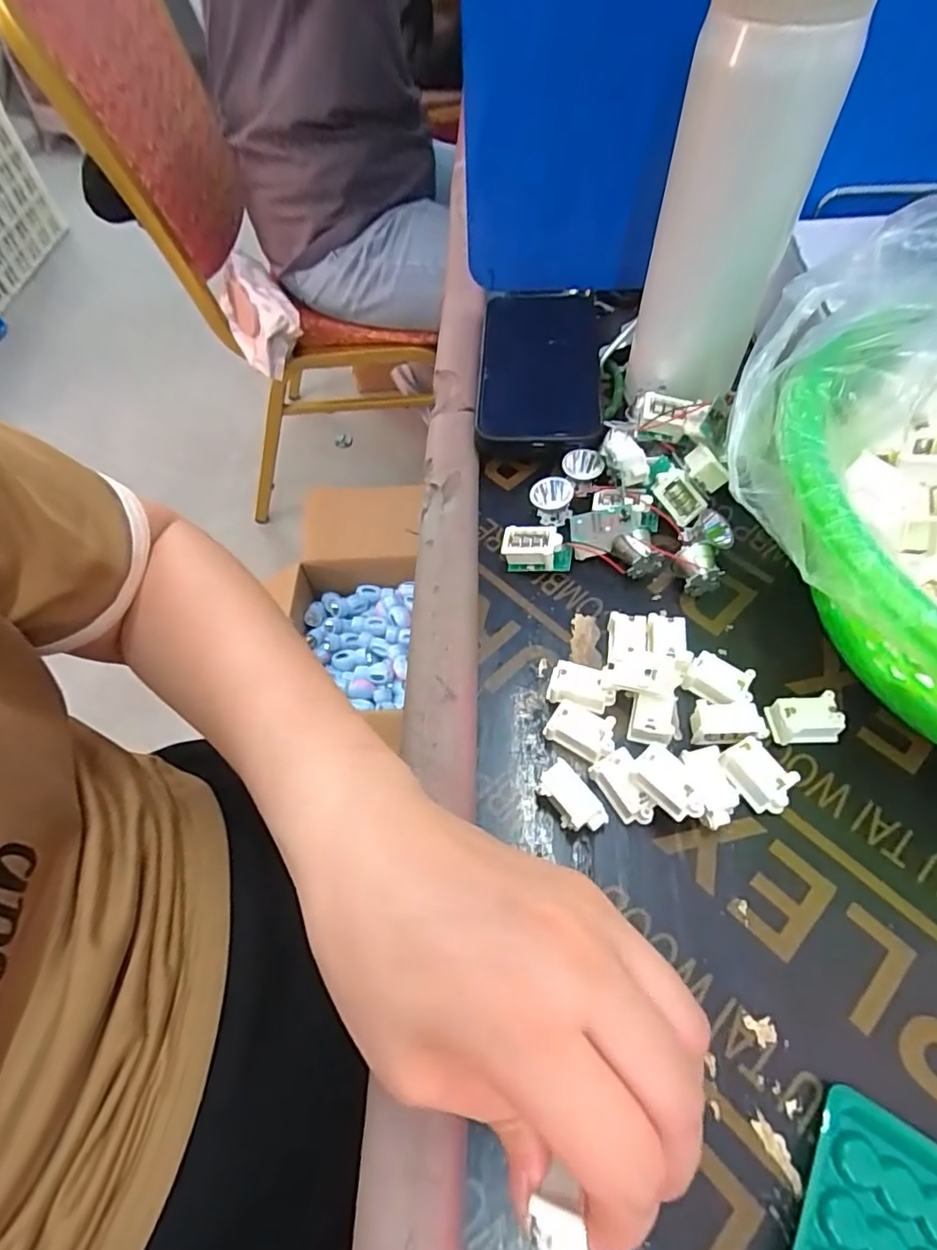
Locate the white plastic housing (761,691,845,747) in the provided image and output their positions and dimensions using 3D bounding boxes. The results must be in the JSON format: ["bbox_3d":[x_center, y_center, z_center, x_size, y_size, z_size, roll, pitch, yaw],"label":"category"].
[{"bbox_3d":[0.143,0.041,0.248,0.028,0.015,0.017,-3,58,1],"label":"white plastic housing"}]

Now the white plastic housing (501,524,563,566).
[{"bbox_3d":[0.032,-0.041,0.301,0.029,0.020,0.017,8,59,8],"label":"white plastic housing"}]

